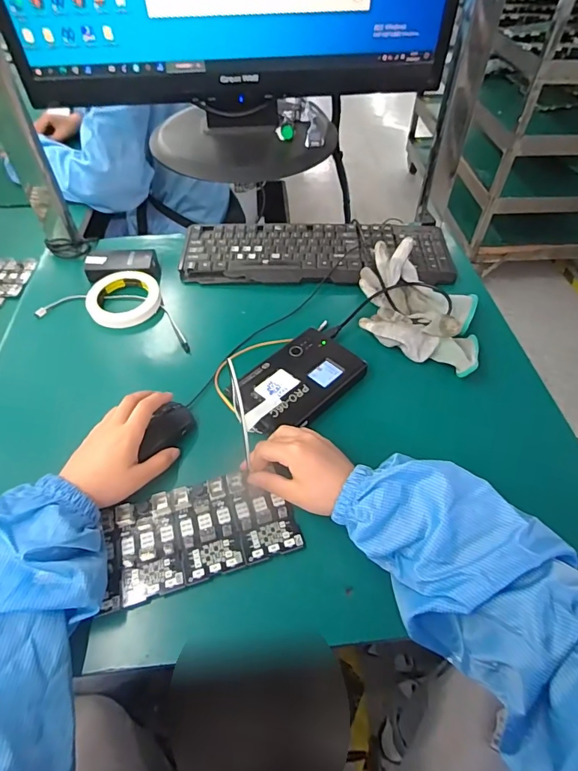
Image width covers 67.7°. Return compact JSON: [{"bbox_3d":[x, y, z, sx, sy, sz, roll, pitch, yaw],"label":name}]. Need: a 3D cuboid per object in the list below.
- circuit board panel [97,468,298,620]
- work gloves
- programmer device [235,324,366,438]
[{"bbox_3d":[-0.087,0.143,0.428,0.178,0.014,0.096,-16,54,-9],"label":"circuit board panel"},{"bbox_3d":[0.178,-0.117,0.601,0.165,0.054,0.202,11,52,9],"label":"work gloves"},{"bbox_3d":[0.010,-0.006,0.531,0.096,0.022,0.165,37,63,26],"label":"programmer device"}]

